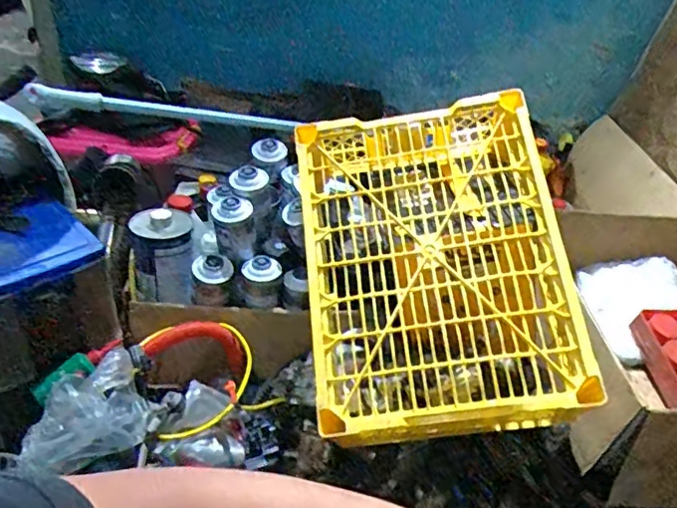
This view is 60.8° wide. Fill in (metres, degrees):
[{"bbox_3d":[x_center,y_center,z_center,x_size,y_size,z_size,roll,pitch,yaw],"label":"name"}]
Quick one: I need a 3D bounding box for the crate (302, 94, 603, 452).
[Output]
[{"bbox_3d":[0.122,0.019,0.768,0.314,0.138,0.418,-8,67,7],"label":"crate"}]

